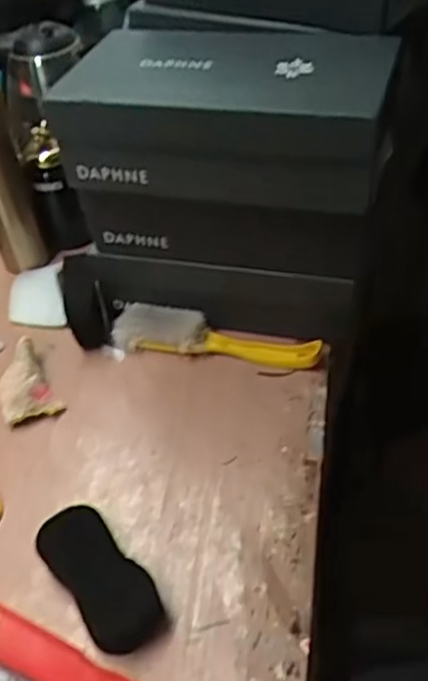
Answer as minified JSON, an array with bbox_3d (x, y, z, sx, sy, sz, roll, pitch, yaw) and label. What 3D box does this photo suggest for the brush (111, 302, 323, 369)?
[{"bbox_3d":[-0.001,-0.004,0.741,0.232,0.032,0.045,9,46,15],"label":"brush"}]

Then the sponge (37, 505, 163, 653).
[{"bbox_3d":[-0.095,0.196,0.559,0.057,0.029,0.128,-32,50,-24],"label":"sponge"}]

